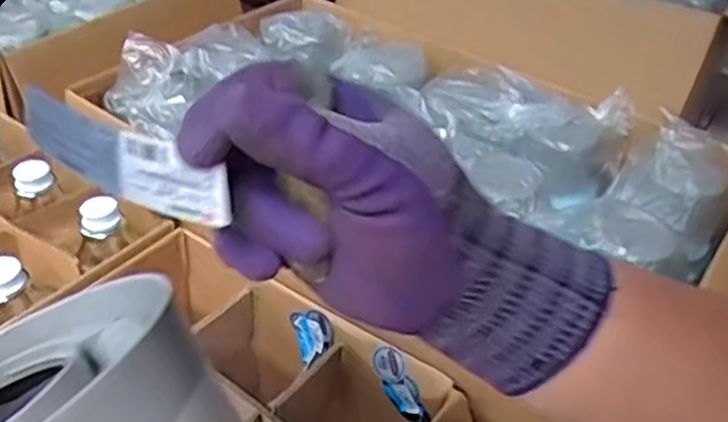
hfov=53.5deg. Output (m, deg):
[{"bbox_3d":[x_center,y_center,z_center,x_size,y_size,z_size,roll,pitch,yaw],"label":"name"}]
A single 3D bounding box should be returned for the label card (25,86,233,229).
[{"bbox_3d":[-0.076,-0.017,0.237,0.069,0.008,0.032,27,30,-26],"label":"label card"}]

